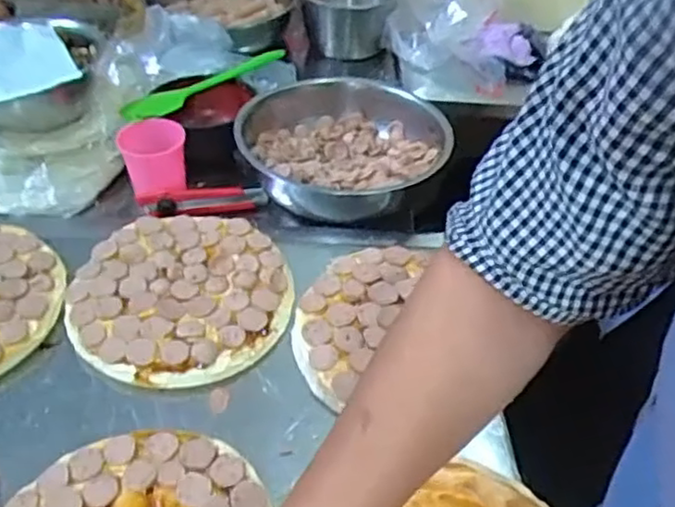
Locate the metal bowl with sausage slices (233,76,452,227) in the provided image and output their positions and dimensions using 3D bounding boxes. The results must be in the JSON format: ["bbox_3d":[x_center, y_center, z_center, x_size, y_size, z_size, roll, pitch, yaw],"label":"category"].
[{"bbox_3d":[0.008,-0.133,0.856,0.252,0.069,0.249,1,41,-1],"label":"metal bowl with sausage slices"}]

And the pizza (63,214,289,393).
[{"bbox_3d":[-0.147,0.041,0.633,0.190,0.042,0.193,1,41,-1],"label":"pizza"}]

